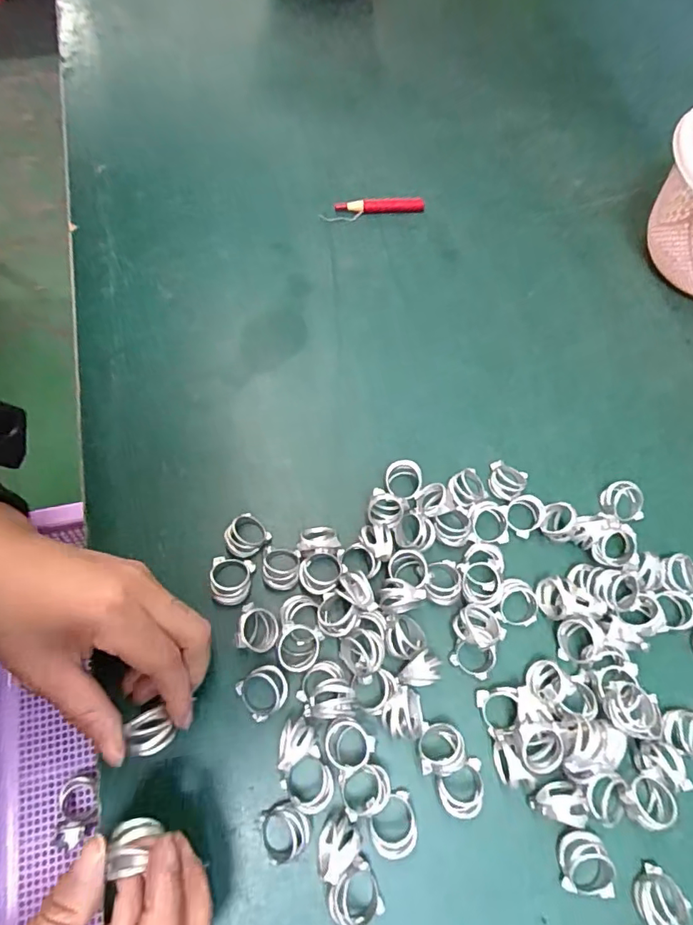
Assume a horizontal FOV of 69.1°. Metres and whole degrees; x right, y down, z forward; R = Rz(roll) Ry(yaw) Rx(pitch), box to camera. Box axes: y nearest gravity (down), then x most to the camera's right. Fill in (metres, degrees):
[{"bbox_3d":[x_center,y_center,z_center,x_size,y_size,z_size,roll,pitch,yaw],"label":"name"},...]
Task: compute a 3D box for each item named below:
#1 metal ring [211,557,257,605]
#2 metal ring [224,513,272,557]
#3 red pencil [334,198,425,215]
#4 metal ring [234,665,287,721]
[{"bbox_3d":[-0.064,0.066,0.280,0.023,0.017,0.025,1,66,-3],"label":"metal ring"},{"bbox_3d":[-0.058,0.043,0.293,0.021,0.011,0.024,42,70,15],"label":"metal ring"},{"bbox_3d":[0.028,-0.210,0.413,0.073,0.010,0.011,-7,66,-6],"label":"red pencil"},{"bbox_3d":[-0.042,0.117,0.259,0.024,0.013,0.023,1,66,-3],"label":"metal ring"}]

